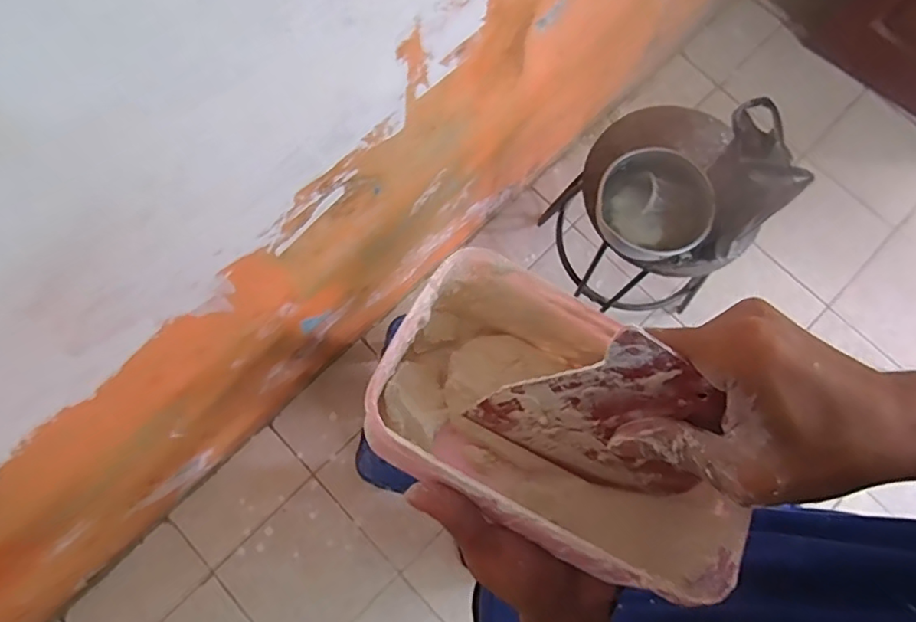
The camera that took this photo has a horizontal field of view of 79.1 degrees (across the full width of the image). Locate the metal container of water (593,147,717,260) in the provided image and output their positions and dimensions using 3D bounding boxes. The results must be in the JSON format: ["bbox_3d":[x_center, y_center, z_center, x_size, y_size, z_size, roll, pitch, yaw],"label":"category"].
[{"bbox_3d":[0.333,-0.180,0.948,0.185,0.077,0.182,0,76,0],"label":"metal container of water"}]

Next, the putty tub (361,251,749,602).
[{"bbox_3d":[0.062,0.061,0.283,0.200,0.090,0.111,26,75,7],"label":"putty tub"}]

